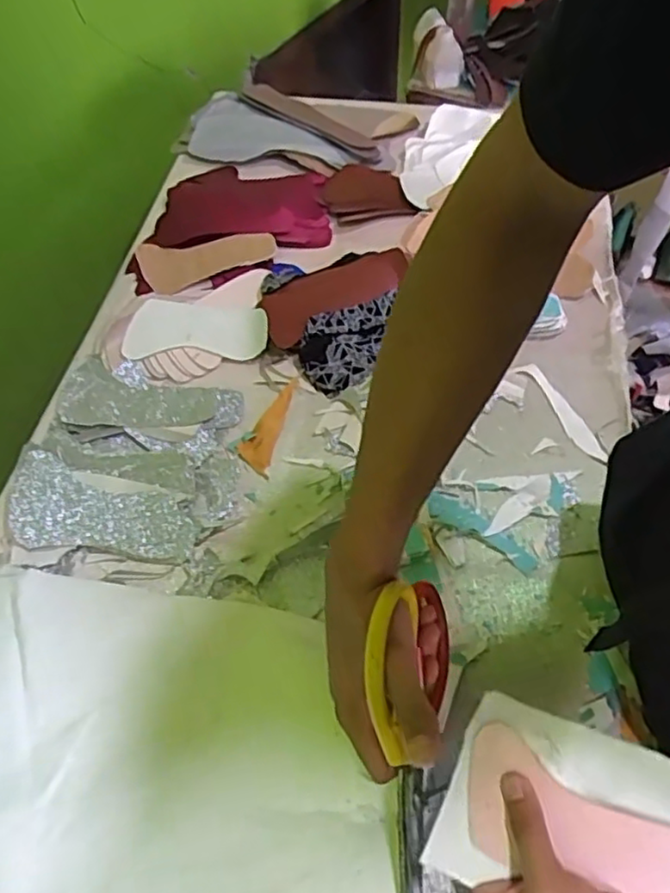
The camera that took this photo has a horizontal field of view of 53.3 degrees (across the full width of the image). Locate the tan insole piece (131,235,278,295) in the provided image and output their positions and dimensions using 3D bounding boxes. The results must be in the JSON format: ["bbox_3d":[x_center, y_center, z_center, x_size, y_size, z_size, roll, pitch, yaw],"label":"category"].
[{"bbox_3d":[-0.158,-0.232,0.834,0.166,0.054,0.018,-14,36,-14],"label":"tan insole piece"}]

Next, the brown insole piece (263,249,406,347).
[{"bbox_3d":[-0.002,-0.178,0.756,0.181,0.017,0.067,-30,69,-18],"label":"brown insole piece"}]

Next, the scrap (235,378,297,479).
[{"bbox_3d":[-0.071,-0.026,0.685,0.037,0.006,0.119,9,55,10],"label":"scrap"}]

